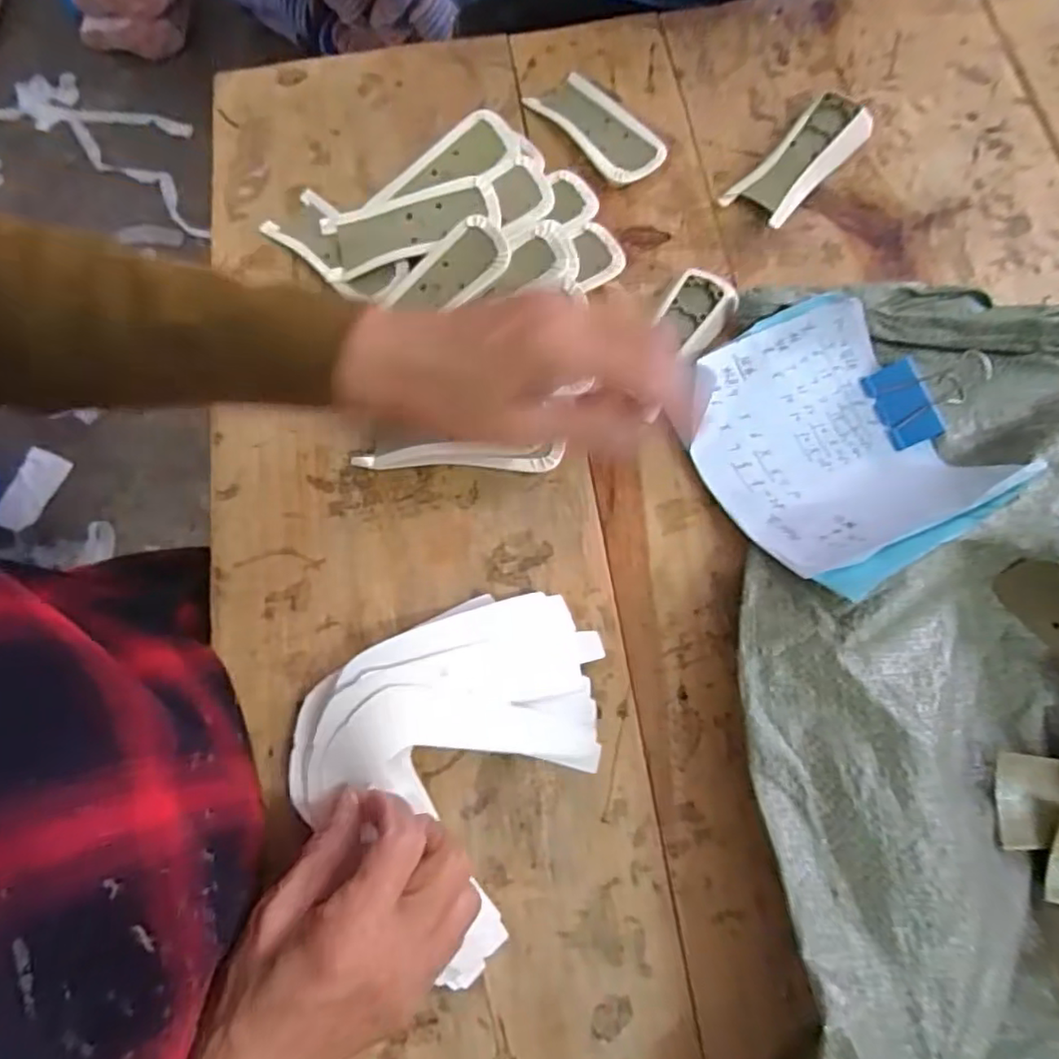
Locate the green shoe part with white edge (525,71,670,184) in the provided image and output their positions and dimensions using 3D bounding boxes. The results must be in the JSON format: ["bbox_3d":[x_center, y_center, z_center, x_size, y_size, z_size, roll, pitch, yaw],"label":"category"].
[{"bbox_3d":[0.049,-0.293,0.460,0.047,0.019,0.114,-34,74,-8],"label":"green shoe part with white edge"}]

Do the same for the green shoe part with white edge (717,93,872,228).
[{"bbox_3d":[0.188,-0.257,0.442,0.043,0.027,0.107,42,78,14],"label":"green shoe part with white edge"}]

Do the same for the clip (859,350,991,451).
[{"bbox_3d":[0.247,-0.080,0.379,0.075,0.021,0.048,-12,72,-2],"label":"clip"}]

